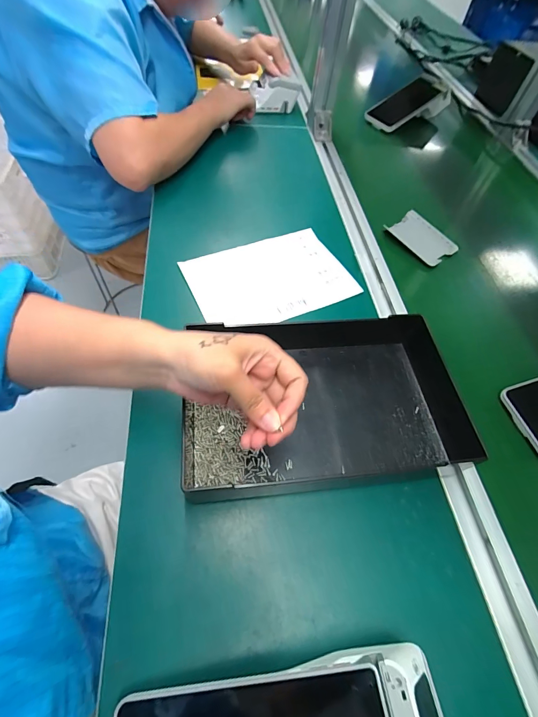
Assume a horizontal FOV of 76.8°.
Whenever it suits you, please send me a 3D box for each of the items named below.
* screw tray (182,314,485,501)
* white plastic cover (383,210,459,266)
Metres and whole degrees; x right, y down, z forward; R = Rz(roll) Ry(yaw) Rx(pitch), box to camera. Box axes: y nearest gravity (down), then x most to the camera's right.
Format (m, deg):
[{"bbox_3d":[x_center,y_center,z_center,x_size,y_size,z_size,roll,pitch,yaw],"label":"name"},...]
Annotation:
[{"bbox_3d":[0.058,0.041,0.339,0.290,0.051,0.168,-3,57,-8],"label":"screw tray"},{"bbox_3d":[0.240,-0.190,0.535,0.065,0.012,0.106,-25,63,-20],"label":"white plastic cover"}]

